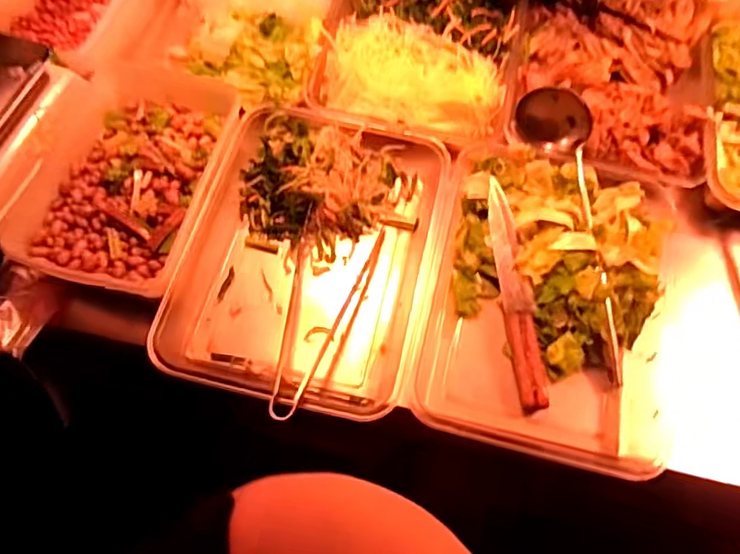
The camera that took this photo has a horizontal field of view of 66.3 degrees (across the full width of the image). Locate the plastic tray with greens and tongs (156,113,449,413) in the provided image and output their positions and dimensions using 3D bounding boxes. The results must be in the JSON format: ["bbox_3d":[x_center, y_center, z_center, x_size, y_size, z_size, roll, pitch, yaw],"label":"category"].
[{"bbox_3d":[-0.066,-0.025,0.665,0.273,0.075,0.364,14,66,5],"label":"plastic tray with greens and tongs"}]

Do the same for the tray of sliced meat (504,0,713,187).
[{"bbox_3d":[0.324,-0.282,0.778,0.254,0.046,0.341,12,66,4],"label":"tray of sliced meat"}]

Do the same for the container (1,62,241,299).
[{"bbox_3d":[-0.276,-0.121,0.672,0.200,0.065,0.302,16,66,6],"label":"container"}]

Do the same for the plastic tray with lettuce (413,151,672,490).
[{"bbox_3d":[0.199,0.026,0.644,0.268,0.065,0.356,12,66,4],"label":"plastic tray with lettuce"}]

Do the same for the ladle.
[{"bbox_3d":[0.257,-0.059,0.649,0.073,0.091,0.338,-15,67,-8],"label":"ladle"}]

